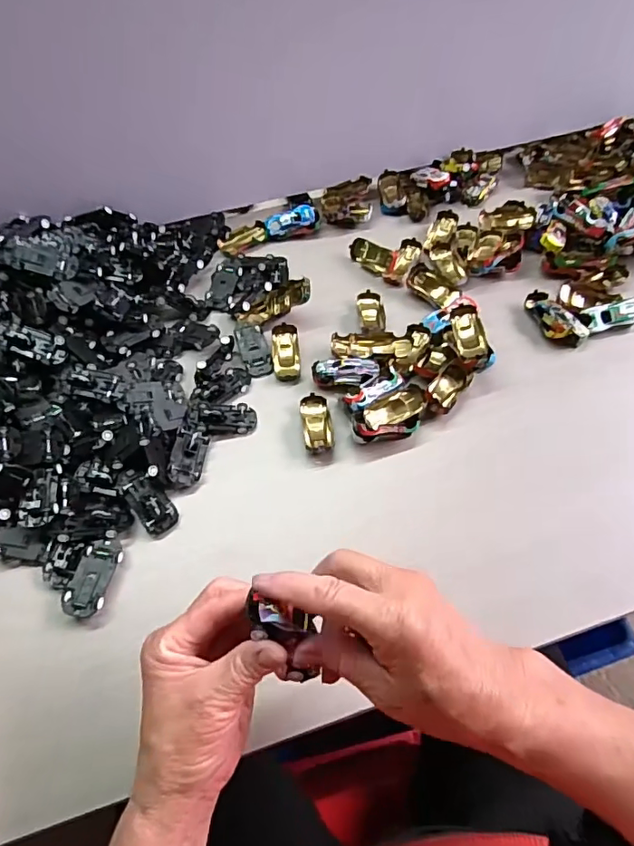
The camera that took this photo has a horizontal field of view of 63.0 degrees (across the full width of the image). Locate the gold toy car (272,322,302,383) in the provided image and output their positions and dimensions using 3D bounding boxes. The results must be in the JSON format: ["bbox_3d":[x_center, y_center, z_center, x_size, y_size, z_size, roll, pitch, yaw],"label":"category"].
[{"bbox_3d":[-0.033,-0.075,0.547,0.027,0.017,0.061,-6,60,-2],"label":"gold toy car"}]

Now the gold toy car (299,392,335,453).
[{"bbox_3d":[0.000,0.001,0.502,0.028,0.015,0.062,-8,61,-3],"label":"gold toy car"}]

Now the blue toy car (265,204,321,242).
[{"bbox_3d":[-0.030,-0.254,0.654,0.070,0.017,0.031,-20,62,-10],"label":"blue toy car"}]

